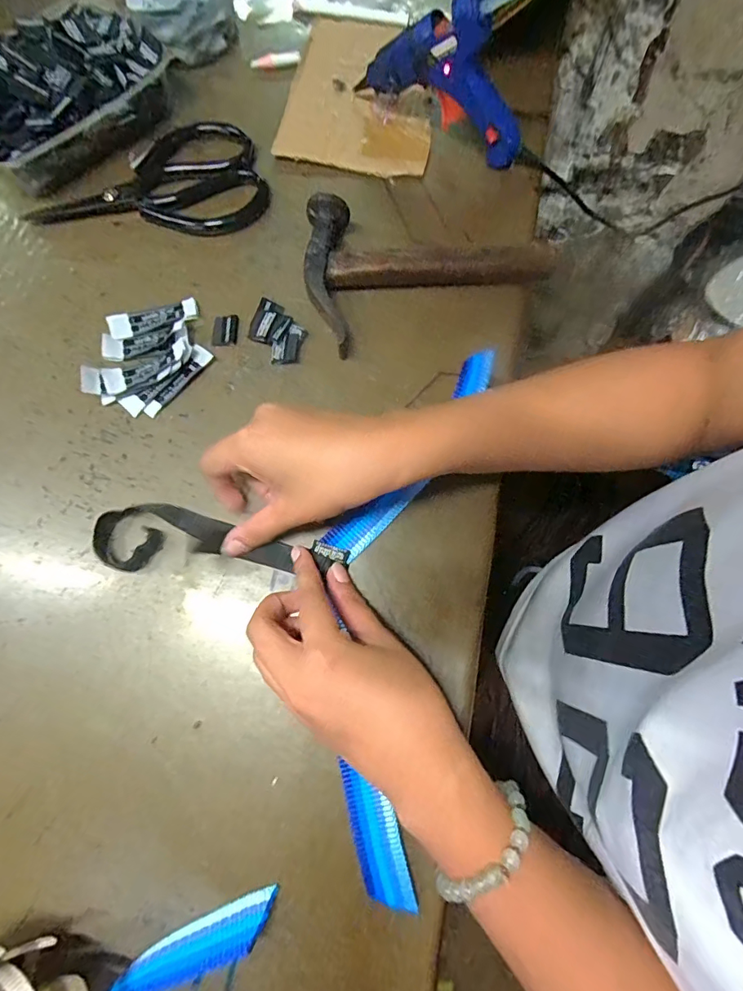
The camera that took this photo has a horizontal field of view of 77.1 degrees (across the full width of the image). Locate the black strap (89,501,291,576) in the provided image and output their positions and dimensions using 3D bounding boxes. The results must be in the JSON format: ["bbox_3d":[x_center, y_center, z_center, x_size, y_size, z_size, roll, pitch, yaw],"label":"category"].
[{"bbox_3d":[-0.112,0.031,0.299,0.122,0.014,0.044,10,75,-1],"label":"black strap"}]

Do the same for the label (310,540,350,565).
[{"bbox_3d":[-0.027,0.036,0.301,0.025,0.004,0.010,20,75,3],"label":"label"}]

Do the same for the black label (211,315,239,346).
[{"bbox_3d":[-0.108,-0.122,0.344,0.018,0.004,0.024,-1,75,-1],"label":"black label"}]

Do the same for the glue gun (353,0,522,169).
[{"bbox_3d":[0.057,-0.317,0.351,0.135,0.091,0.024,29,76,7],"label":"glue gun"}]

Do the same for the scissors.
[{"bbox_3d":[-0.174,-0.254,0.369,0.175,0.019,0.092,-1,75,-1],"label":"scissors"}]

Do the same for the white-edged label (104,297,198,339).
[{"bbox_3d":[-0.161,-0.132,0.345,0.064,0.004,0.020,-15,75,-5],"label":"white-edged label"}]

